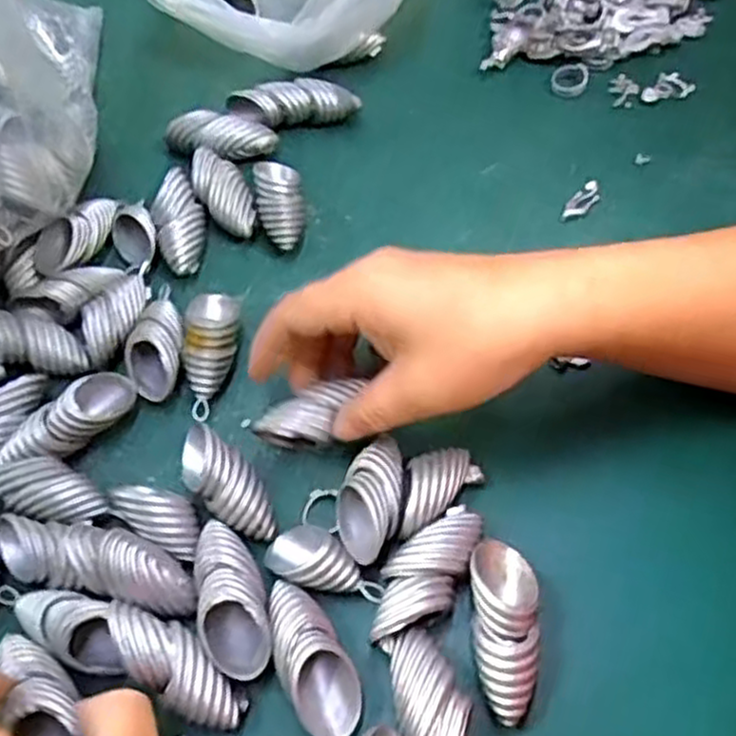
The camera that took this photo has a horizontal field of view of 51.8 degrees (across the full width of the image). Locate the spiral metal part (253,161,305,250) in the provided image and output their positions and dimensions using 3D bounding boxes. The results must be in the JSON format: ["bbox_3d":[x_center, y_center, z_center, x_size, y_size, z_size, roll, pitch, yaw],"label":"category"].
[{"bbox_3d":[-0.049,-0.093,0.429,0.025,0.024,0.062,-9,57,-1],"label":"spiral metal part"}]

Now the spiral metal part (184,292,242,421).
[{"bbox_3d":[-0.078,-0.008,0.375,0.023,0.021,0.066,2,70,7],"label":"spiral metal part"}]

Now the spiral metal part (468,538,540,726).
[{"bbox_3d":[0.053,0.101,0.295,0.026,0.030,0.066,-1,57,5],"label":"spiral metal part"}]

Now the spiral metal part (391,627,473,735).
[{"bbox_3d":[0.024,0.128,0.285,0.026,0.020,0.053,-27,59,-12],"label":"spiral metal part"}]

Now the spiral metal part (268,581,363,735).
[{"bbox_3d":[-0.022,0.113,0.295,0.026,0.024,0.061,-24,58,-10],"label":"spiral metal part"}]

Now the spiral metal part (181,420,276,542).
[{"bbox_3d":[-0.064,0.053,0.340,0.025,0.021,0.062,-41,63,-20],"label":"spiral metal part"}]

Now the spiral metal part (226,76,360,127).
[{"bbox_3d":[-0.047,-0.165,0.476,0.080,0.024,0.022,-2,57,4],"label":"spiral metal part"}]

